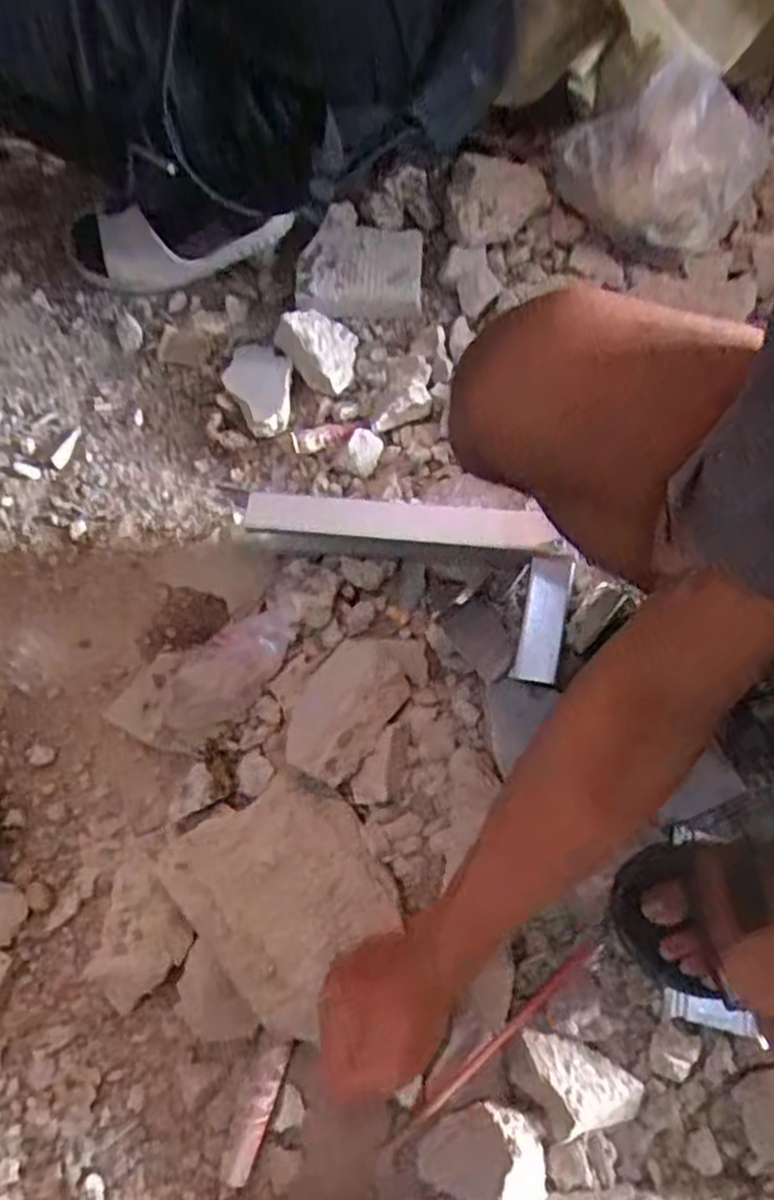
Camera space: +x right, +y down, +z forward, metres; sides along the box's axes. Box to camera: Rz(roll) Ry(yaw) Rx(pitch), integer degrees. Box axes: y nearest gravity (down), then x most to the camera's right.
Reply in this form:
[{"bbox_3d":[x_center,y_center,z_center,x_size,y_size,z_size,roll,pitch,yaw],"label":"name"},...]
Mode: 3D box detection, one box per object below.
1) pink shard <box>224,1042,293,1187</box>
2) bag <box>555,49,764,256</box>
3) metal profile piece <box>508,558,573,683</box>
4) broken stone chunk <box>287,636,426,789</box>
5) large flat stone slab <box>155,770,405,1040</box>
[{"bbox_3d":[-0.101,0.393,0.568,0.024,0.016,0.098,17,73,7],"label":"pink shard"},{"bbox_3d":[0.278,-0.457,0.758,0.194,0.126,0.128,19,73,8],"label":"bag"},{"bbox_3d":[0.130,0.015,0.612,0.034,0.018,0.104,10,96,2],"label":"metal profile piece"},{"bbox_3d":[-0.030,0.081,0.638,0.079,0.037,0.148,35,75,12],"label":"broken stone chunk"},{"bbox_3d":[-0.080,0.229,0.587,0.146,0.034,0.166,-35,74,-10],"label":"large flat stone slab"}]

